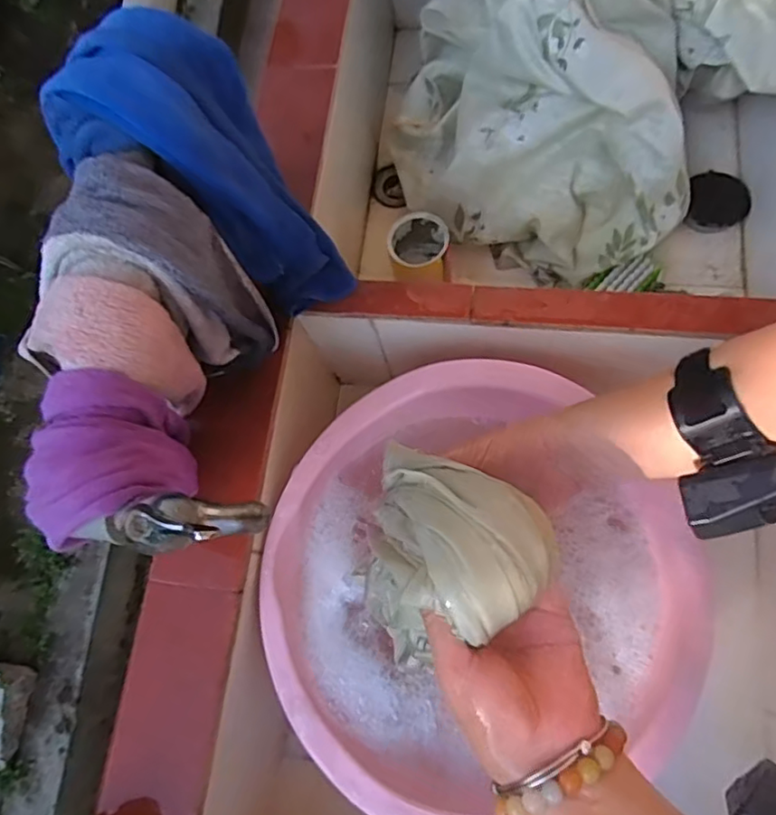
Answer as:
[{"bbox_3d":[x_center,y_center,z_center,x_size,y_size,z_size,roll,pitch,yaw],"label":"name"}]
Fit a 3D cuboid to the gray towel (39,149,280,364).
[{"bbox_3d":[-0.148,-0.086,0.411,0.086,0.168,0.082,18,76,12],"label":"gray towel"}]

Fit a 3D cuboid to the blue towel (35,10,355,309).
[{"bbox_3d":[-0.122,-0.166,0.456,0.085,0.257,0.103,-3,70,25],"label":"blue towel"}]

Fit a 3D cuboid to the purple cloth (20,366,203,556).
[{"bbox_3d":[-0.159,0.037,0.362,0.063,0.107,0.087,-19,71,1],"label":"purple cloth"}]

